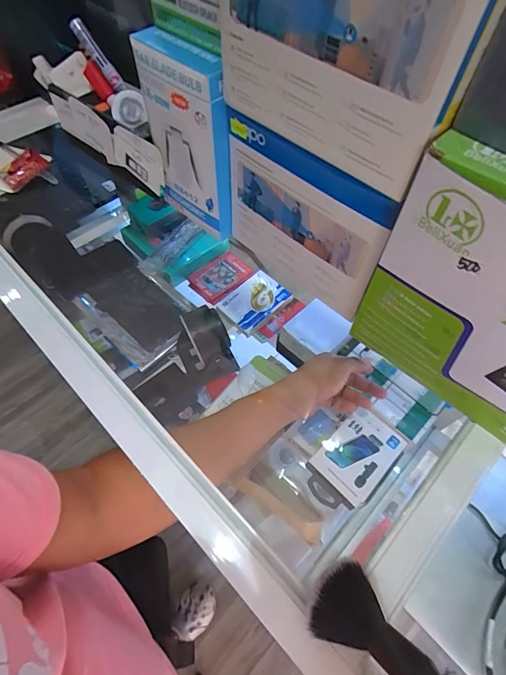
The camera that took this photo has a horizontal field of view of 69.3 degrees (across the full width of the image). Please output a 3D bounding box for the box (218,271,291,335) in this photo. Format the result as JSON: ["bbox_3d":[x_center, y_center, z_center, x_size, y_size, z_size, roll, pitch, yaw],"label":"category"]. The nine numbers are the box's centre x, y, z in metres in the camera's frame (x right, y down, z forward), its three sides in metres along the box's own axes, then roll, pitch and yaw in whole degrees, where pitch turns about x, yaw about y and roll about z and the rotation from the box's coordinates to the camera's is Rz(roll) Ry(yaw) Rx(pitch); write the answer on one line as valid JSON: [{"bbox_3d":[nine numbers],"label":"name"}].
[{"bbox_3d":[0.001,-0.070,0.692,0.092,0.028,0.111,40,65,21],"label":"box"}]

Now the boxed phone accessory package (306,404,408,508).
[{"bbox_3d":[0.141,0.170,0.510,0.085,0.026,0.137,41,65,21],"label":"boxed phone accessory package"}]

